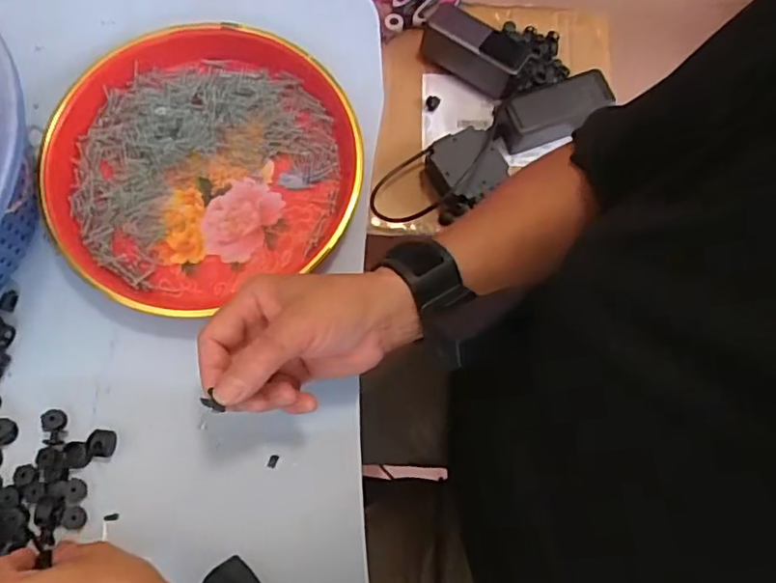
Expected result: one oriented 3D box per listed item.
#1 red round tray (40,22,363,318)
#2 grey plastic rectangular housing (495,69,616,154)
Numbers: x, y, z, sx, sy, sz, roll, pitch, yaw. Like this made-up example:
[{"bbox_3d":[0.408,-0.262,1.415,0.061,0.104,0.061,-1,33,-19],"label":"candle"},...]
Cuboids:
[{"bbox_3d":[-0.133,-0.094,0.429,0.214,0.028,0.200,1,74,-2],"label":"red round tray"},{"bbox_3d":[0.199,-0.226,0.741,0.142,0.055,0.064,-18,75,-7],"label":"grey plastic rectangular housing"}]

